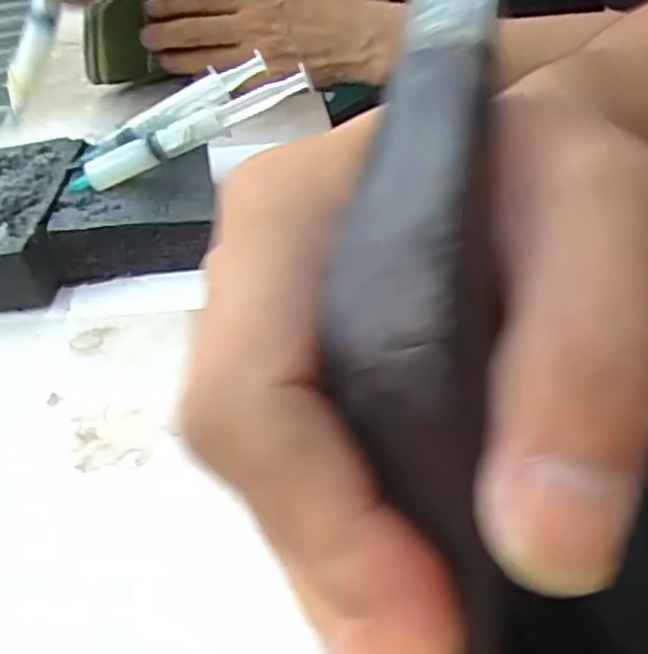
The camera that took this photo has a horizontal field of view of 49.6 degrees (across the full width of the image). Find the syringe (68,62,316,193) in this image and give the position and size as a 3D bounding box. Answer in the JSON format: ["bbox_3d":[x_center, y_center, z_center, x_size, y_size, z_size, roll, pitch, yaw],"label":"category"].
[{"bbox_3d":[-0.075,-0.103,0.375,0.140,0.018,0.012,-20,40,14],"label":"syringe"}]

